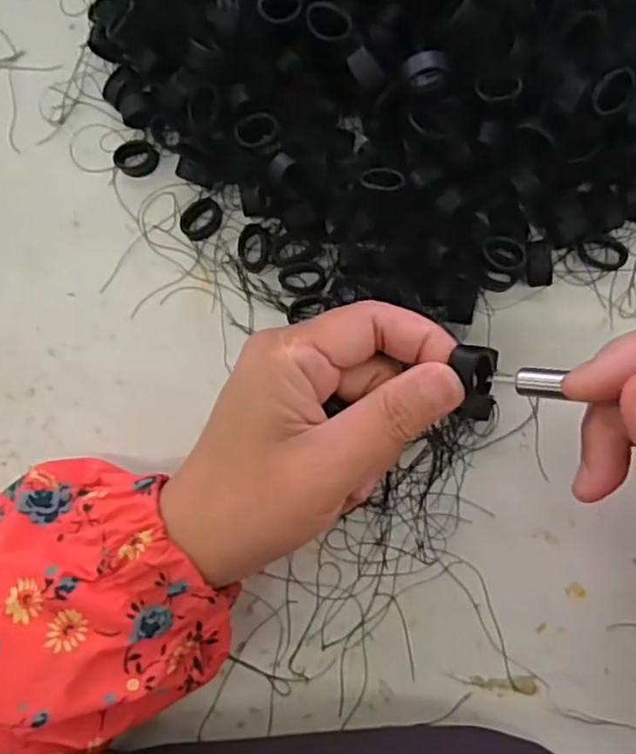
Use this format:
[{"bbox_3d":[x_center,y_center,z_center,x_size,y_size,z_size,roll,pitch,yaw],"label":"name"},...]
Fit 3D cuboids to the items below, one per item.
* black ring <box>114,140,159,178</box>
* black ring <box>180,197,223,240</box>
[{"bbox_3d":[-0.090,-0.109,0.327,0.020,0.008,0.016,7,87,8],"label":"black ring"},{"bbox_3d":[-0.057,-0.077,0.322,0.022,0.005,0.016,-42,82,3],"label":"black ring"}]

